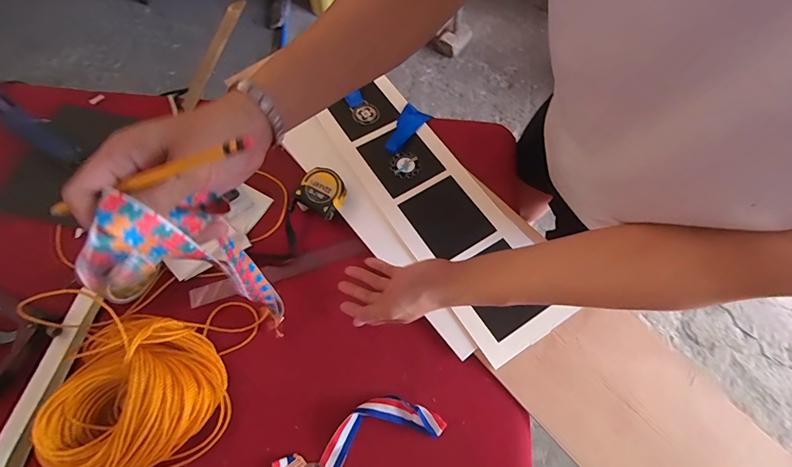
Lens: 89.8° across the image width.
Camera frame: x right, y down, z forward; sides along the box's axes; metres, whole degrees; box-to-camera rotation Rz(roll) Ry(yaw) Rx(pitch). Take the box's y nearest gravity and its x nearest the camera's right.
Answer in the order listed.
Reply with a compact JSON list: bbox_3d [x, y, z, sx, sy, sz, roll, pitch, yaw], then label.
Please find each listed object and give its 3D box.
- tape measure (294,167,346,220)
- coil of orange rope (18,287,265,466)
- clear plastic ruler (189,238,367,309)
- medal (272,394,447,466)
[{"bbox_3d":[-0.109,-0.061,0.603,0.063,0.043,0.059,28,68,12],"label":"tape measure"},{"bbox_3d":[-0.327,0.177,0.476,0.253,0.085,0.214,-2,65,-1],"label":"coil of orange rope"},{"bbox_3d":[-0.169,0.056,0.577,0.251,0.005,0.028,-17,66,-8],"label":"clear plastic ruler"},{"bbox_3d":[-0.050,0.256,0.472,0.206,0.016,0.074,-29,68,-13],"label":"medal"}]

